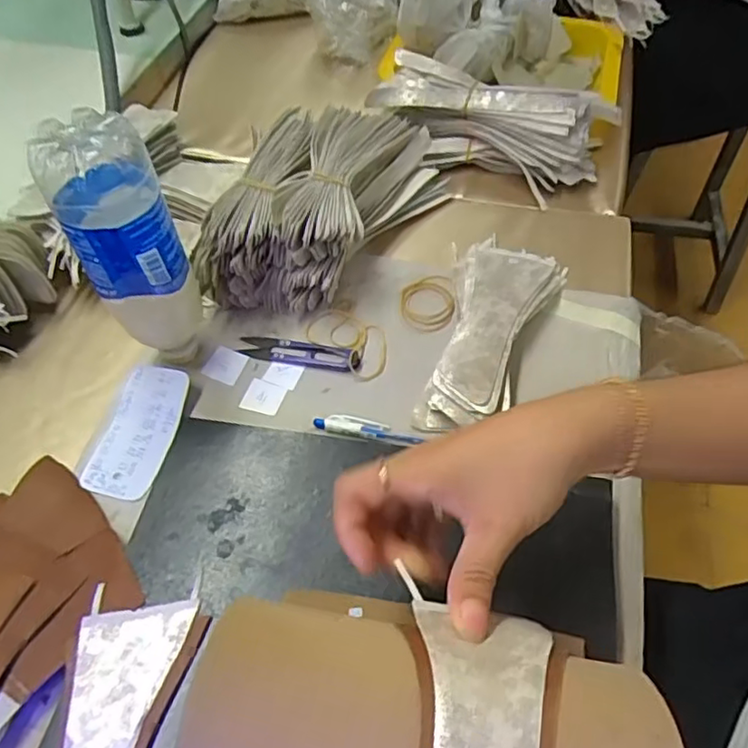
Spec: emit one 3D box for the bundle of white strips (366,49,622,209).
[{"bbox_3d":[0.117,-0.255,0.635,0.237,0.075,0.096,8,56,6],"label":"bundle of white strips"}]

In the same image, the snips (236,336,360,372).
[{"bbox_3d":[-0.061,-0.018,0.510,0.098,0.010,0.023,9,56,7],"label":"snips"}]

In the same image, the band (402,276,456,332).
[{"bbox_3d":[0.046,-0.064,0.544,0.045,0.010,0.058,1,55,1],"label":"band"}]

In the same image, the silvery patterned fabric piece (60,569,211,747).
[{"bbox_3d":[-0.148,0.201,0.334,0.068,0.008,0.165,8,56,6],"label":"silvery patterned fabric piece"}]

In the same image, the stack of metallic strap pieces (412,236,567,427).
[{"bbox_3d":[0.098,-0.035,0.504,0.094,0.039,0.182,11,56,8],"label":"stack of metallic strap pieces"}]

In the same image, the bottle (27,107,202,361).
[{"bbox_3d":[-0.163,-0.074,0.433,0.062,0.201,0.055,-23,58,-15],"label":"bottle"}]

